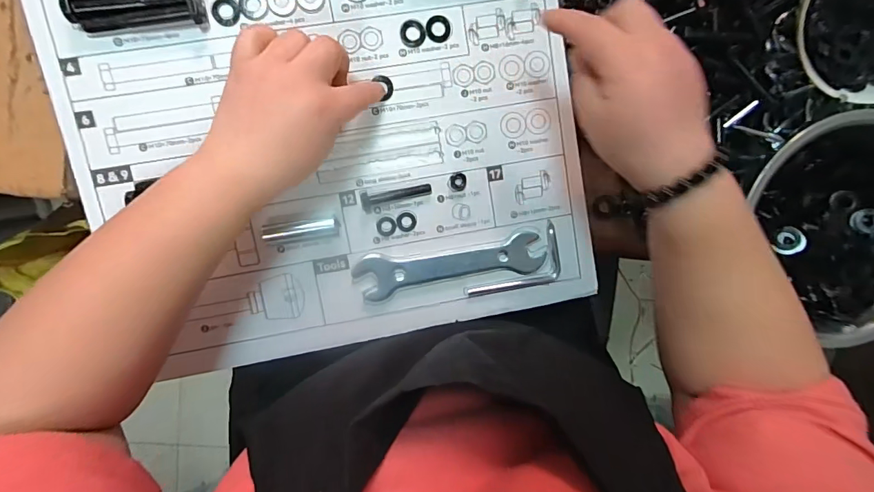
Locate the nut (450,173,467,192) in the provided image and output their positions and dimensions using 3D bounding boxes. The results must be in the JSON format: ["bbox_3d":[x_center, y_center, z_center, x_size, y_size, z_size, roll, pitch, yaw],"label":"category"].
[{"bbox_3d":[0.017,-0.051,0.351,0.014,0.004,0.014,-1,97,-5],"label":"nut"}]

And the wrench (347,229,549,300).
[{"bbox_3d":[0.012,0.015,0.356,0.152,0.007,0.036,-10,98,-4],"label":"wrench"}]

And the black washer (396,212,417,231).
[{"bbox_3d":[-0.024,-0.019,0.351,0.016,0.004,0.016,-1,97,-5],"label":"black washer"}]

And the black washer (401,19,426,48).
[{"bbox_3d":[-0.018,-0.163,0.335,0.019,0.004,0.020,-1,97,-5],"label":"black washer"}]

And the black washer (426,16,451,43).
[{"bbox_3d":[0.001,-0.166,0.336,0.019,0.004,0.019,-1,97,-5],"label":"black washer"}]

